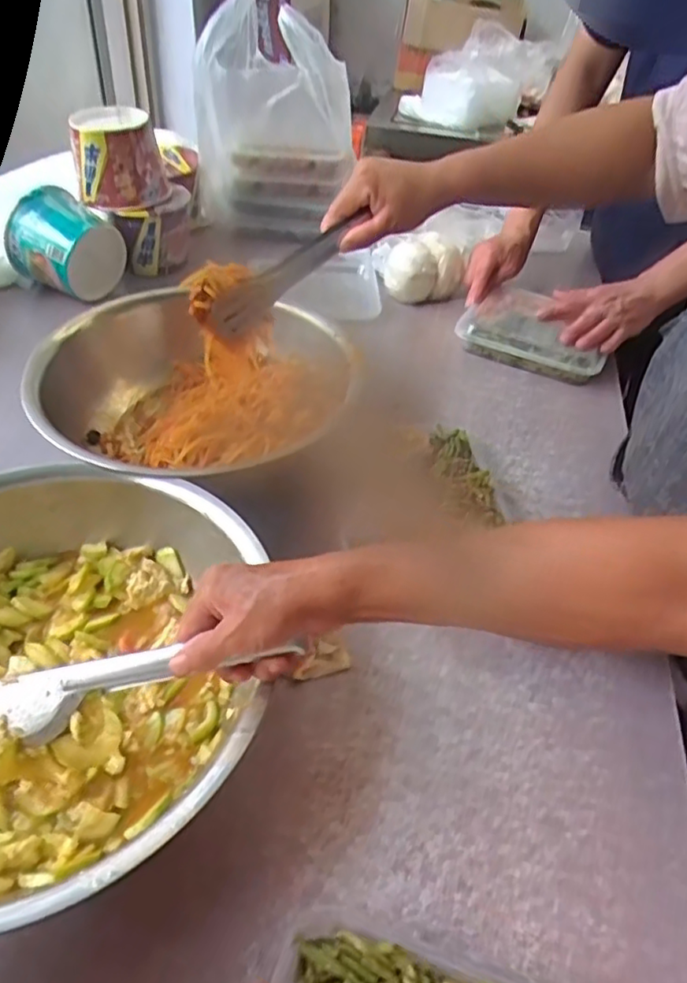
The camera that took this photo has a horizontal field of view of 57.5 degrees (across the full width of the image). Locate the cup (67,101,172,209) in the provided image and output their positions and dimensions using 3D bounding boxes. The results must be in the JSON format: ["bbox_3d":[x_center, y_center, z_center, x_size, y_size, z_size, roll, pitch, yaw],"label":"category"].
[{"bbox_3d":[-0.362,-0.539,1.000,0.133,0.116,0.161,-15,47,-13],"label":"cup"}]

